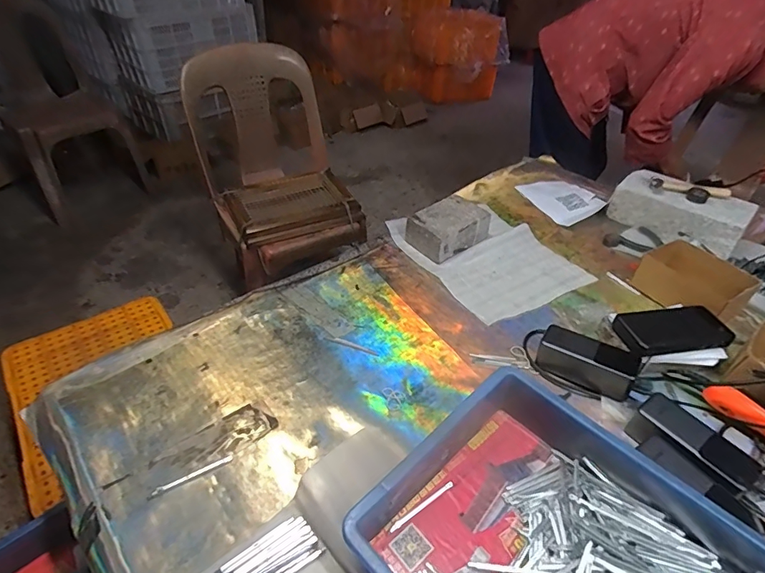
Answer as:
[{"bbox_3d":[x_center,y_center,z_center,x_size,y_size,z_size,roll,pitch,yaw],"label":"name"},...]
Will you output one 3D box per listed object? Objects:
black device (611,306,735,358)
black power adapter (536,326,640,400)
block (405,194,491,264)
[{"bbox_3d":[0.440,0.065,0.671,0.155,0.026,0.074,-3,42,-7],"label":"black device"},{"bbox_3d":[0.299,0.111,0.649,0.128,0.055,0.056,25,47,23],"label":"black power adapter"},{"bbox_3d":[0.135,-0.120,0.901,0.156,0.060,0.102,-27,50,-29],"label":"block"}]

